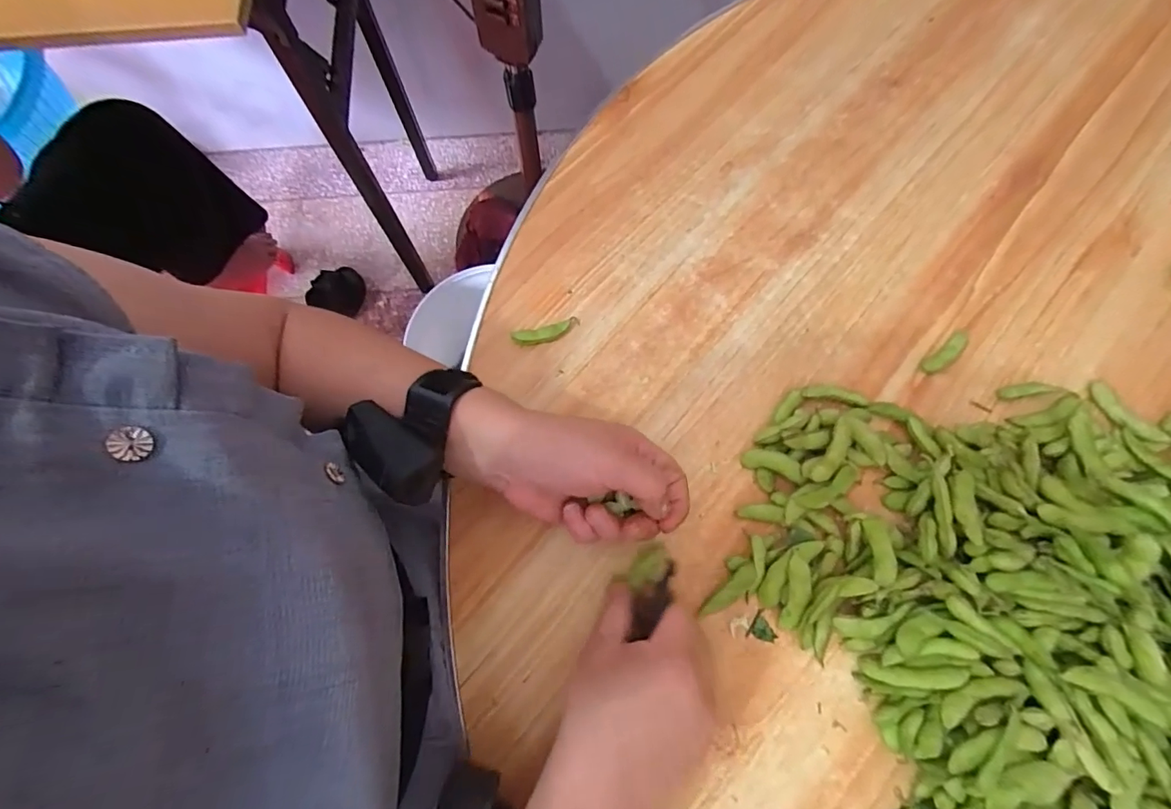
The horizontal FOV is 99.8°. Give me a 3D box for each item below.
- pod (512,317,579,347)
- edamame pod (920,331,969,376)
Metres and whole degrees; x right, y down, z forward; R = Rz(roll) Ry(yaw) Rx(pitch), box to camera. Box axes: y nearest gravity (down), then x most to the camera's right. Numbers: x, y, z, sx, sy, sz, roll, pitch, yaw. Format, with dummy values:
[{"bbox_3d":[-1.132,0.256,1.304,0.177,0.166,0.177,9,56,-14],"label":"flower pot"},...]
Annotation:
[{"bbox_3d":[-0.031,-0.057,0.389,0.053,0.009,0.015,-14,74,-4],"label":"pod"},{"bbox_3d":[0.278,-0.040,0.378,0.050,0.006,0.015,-38,77,-10],"label":"edamame pod"}]

